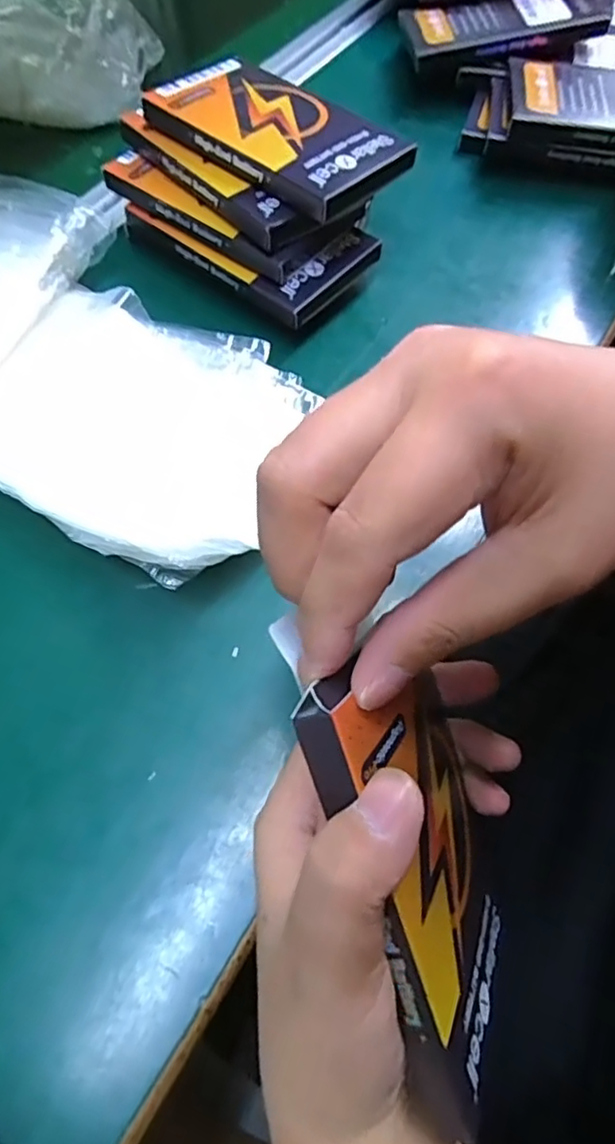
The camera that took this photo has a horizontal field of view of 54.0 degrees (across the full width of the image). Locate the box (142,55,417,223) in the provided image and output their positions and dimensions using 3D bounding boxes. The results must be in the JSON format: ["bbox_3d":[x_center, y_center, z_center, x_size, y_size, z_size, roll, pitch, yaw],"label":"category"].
[{"bbox_3d":[-0.018,-0.242,0.328,0.134,0.013,0.076,37,68,16],"label":"box"}]

